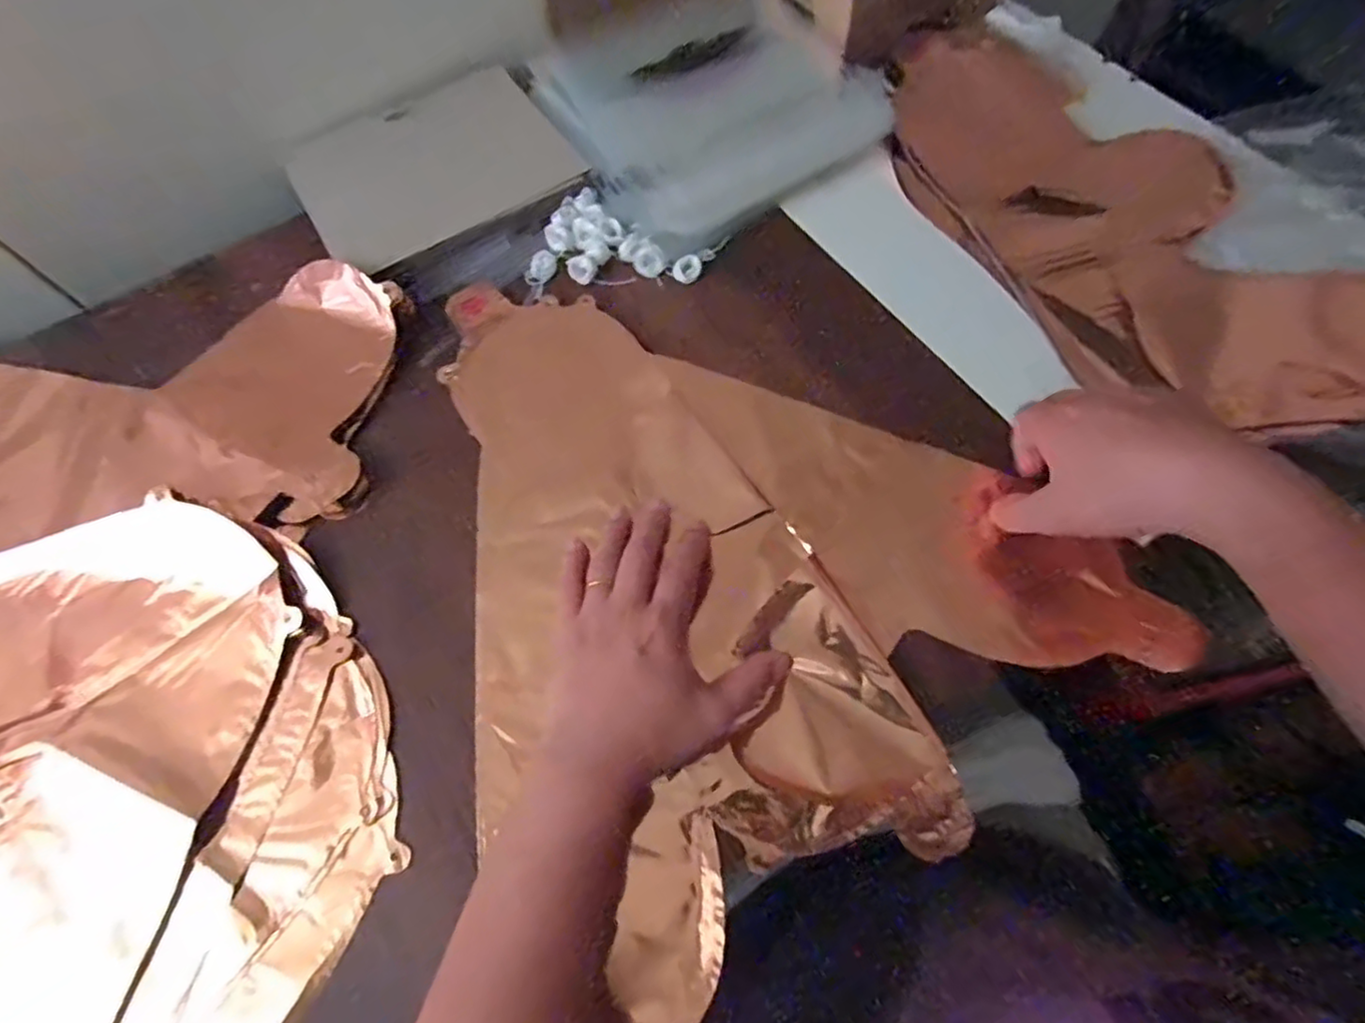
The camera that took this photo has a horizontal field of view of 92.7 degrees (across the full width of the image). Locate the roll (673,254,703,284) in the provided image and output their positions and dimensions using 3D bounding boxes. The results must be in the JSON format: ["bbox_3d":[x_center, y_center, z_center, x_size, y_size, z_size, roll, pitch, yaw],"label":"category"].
[{"bbox_3d":[0.004,-0.178,0.477,0.021,0.006,0.024,38,73,17],"label":"roll"}]

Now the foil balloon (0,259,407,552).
[{"bbox_3d":[-0.403,-0.060,0.424,0.421,0.024,0.178,-7,66,-1],"label":"foil balloon"}]

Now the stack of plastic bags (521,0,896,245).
[{"bbox_3d":[0.024,-0.326,0.521,0.229,0.026,0.195,-32,85,-7],"label":"stack of plastic bags"}]

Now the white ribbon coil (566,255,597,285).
[{"bbox_3d":[-0.073,-0.176,0.475,0.021,0.010,0.018,-19,67,-7],"label":"white ribbon coil"}]

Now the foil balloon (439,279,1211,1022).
[{"bbox_3d":[0.020,-0.002,0.397,0.349,0.035,0.415,-30,69,-11],"label":"foil balloon"}]

